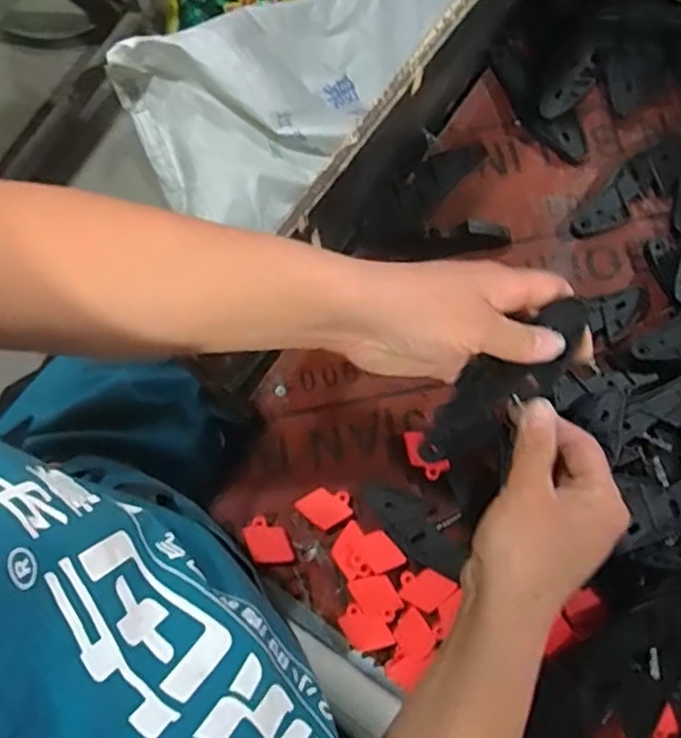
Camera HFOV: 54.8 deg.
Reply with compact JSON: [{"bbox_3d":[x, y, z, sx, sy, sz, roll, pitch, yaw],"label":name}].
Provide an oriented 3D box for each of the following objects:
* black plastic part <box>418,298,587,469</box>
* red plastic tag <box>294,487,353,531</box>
[{"bbox_3d":[0.093,0.009,0.374,0.037,0.021,0.120,47,110,9],"label":"black plastic part"},{"bbox_3d":[-0.011,0.107,0.511,0.038,0.005,0.031,-30,80,-4],"label":"red plastic tag"}]

